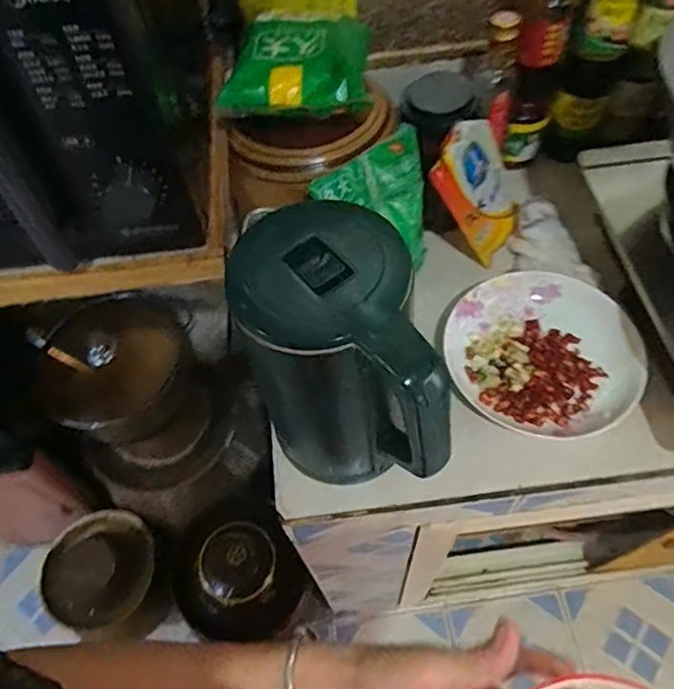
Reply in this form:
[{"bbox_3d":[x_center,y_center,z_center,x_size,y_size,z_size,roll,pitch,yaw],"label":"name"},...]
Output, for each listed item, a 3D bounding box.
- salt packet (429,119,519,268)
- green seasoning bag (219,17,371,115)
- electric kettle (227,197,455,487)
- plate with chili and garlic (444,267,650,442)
[{"bbox_3d":[0.167,-0.183,0.665,0.018,0.175,0.109,21,79,43],"label":"salt packet"},{"bbox_3d":[-0.035,-0.288,0.566,0.135,0.034,0.153,4,58,6],"label":"green seasoning bag"},{"bbox_3d":[-0.001,0.029,0.488,0.118,0.247,0.194,-16,58,-6],"label":"electric kettle"},{"bbox_3d":[0.224,0.007,0.621,0.199,0.029,0.189,-2,58,3],"label":"plate with chili and garlic"}]

